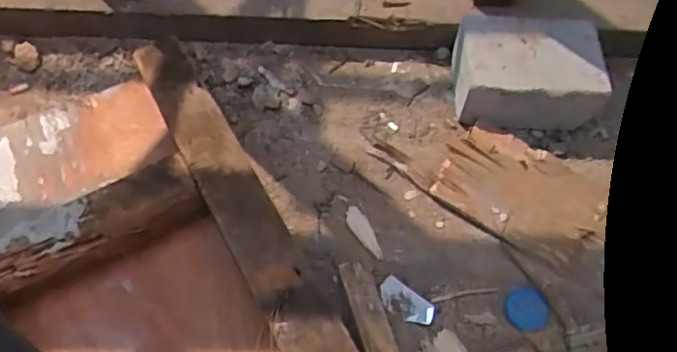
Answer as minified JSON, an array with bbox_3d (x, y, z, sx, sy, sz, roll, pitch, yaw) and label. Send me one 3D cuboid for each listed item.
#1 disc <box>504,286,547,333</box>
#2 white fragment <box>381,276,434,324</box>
[{"bbox_3d":[0.239,0.169,0.767,0.054,0.011,0.056,1,60,-2],"label":"disc"},{"bbox_3d":[0.085,0.162,0.770,0.075,0.011,0.036,34,64,16],"label":"white fragment"}]

